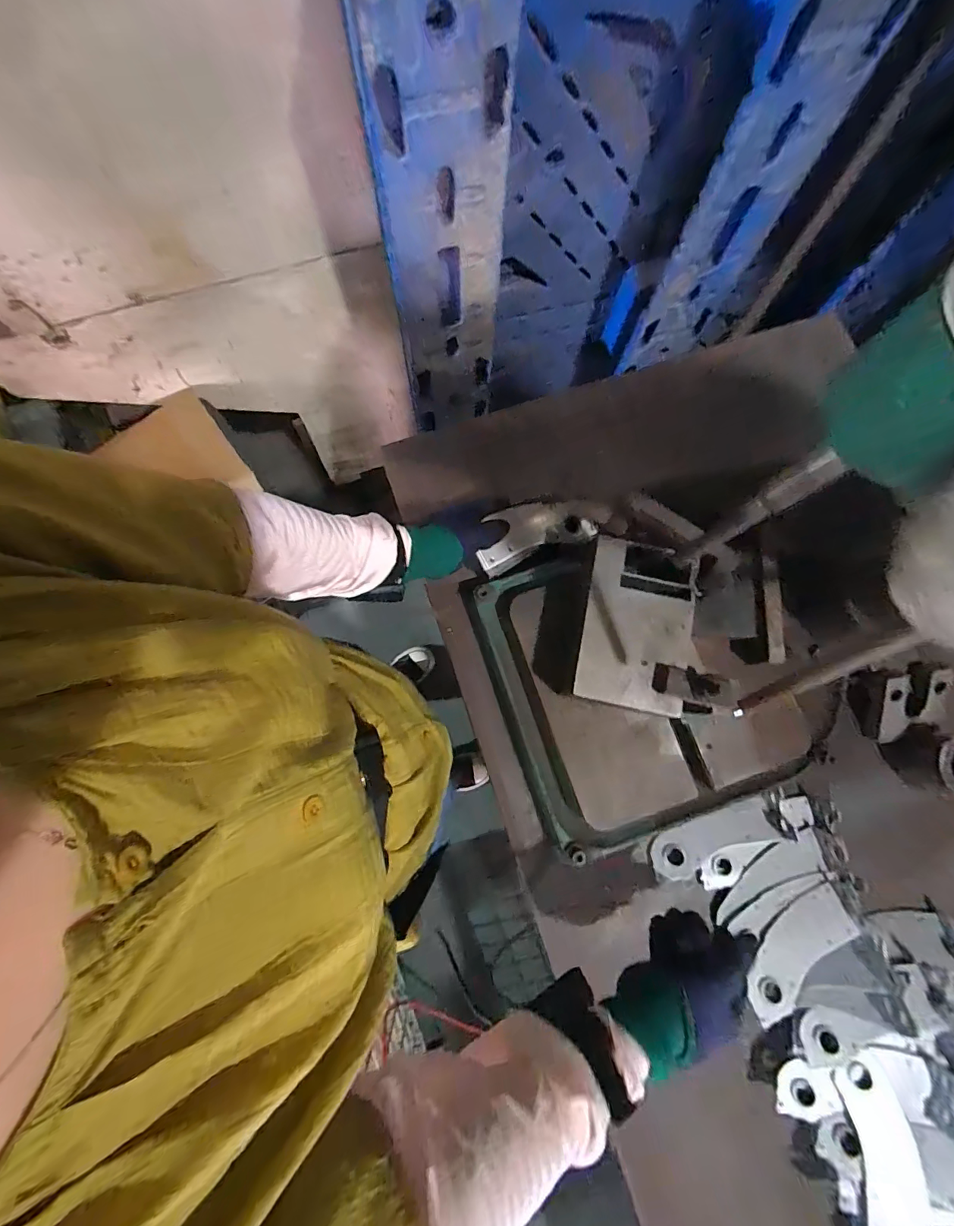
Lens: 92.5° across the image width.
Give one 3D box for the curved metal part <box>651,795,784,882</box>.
[{"bbox_3d":[0.303,0.292,0.590,0.161,0.009,0.054,-20,62,-3],"label":"curved metal part"}]

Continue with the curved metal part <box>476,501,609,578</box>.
[{"bbox_3d":[0.088,-0.114,0.614,0.187,0.032,0.070,-23,80,-10],"label":"curved metal part"}]

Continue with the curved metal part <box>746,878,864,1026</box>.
[{"bbox_3d":[0.387,0.407,0.555,0.172,0.010,0.067,-35,69,-15],"label":"curved metal part"}]

